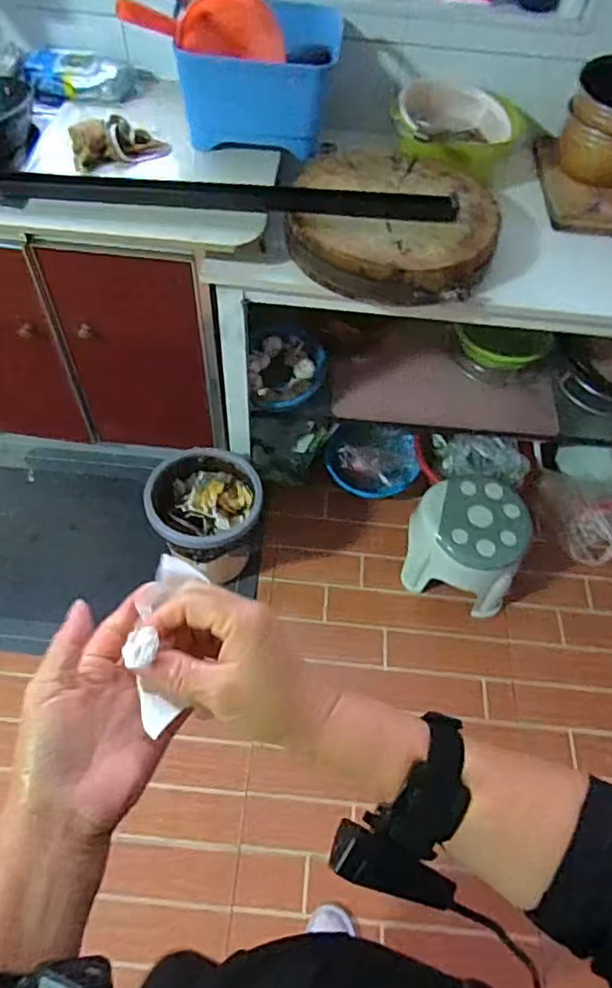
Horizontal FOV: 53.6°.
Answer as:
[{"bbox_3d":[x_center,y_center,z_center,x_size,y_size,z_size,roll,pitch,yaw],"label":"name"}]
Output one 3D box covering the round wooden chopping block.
[{"bbox_3d":[0.161,-0.529,1.128,0.376,0.077,0.386,2,57,-2],"label":"round wooden chopping block"}]

